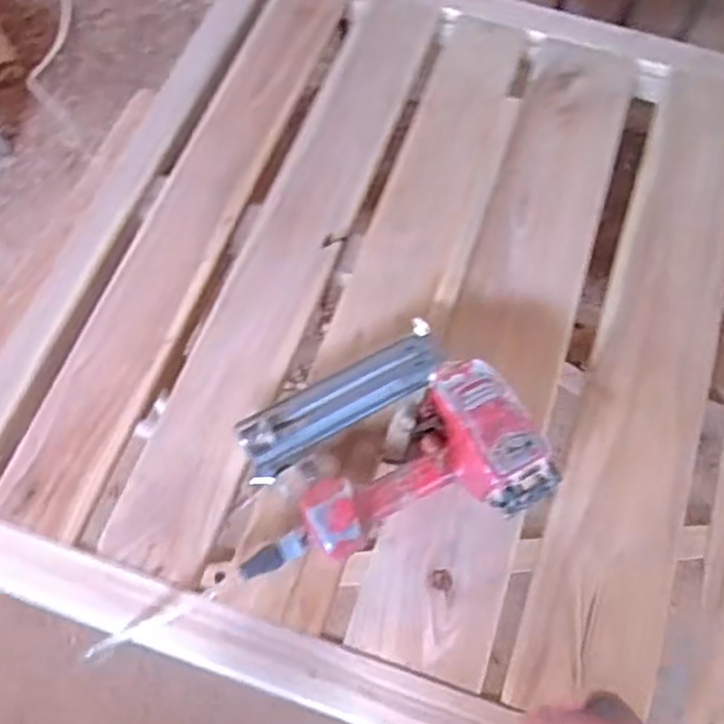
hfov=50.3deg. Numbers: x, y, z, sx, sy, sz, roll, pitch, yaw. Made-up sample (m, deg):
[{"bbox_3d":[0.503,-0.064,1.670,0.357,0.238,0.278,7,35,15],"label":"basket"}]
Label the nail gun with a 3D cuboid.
[{"bbox_3d":[0.019,0.082,0.793,0.317,0.072,0.209,-13,65,-7],"label":"nail gun"}]

